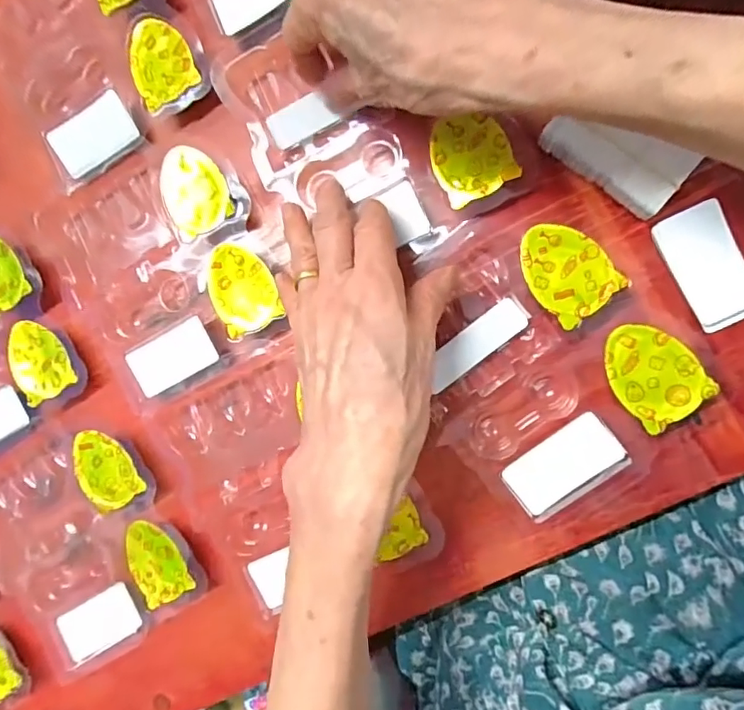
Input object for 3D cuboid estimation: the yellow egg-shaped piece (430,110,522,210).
[{"bbox_3d":[0.051,-0.105,0.270,0.038,0.010,0.045,-24,89,3],"label":"yellow egg-shaped piece"}]

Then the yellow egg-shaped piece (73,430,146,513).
[{"bbox_3d":[-0.169,0.071,0.323,0.039,0.004,0.051,-32,89,10],"label":"yellow egg-shaped piece"}]

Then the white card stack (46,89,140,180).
[{"bbox_3d":[-0.176,-0.139,0.329,0.055,0.015,0.035,-27,89,3],"label":"white card stack"}]

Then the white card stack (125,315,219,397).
[{"bbox_3d":[-0.123,0.001,0.318,0.054,0.009,0.031,-28,89,3],"label":"white card stack"}]

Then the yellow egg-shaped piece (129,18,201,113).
[{"bbox_3d":[-0.127,-0.176,0.306,0.037,0.009,0.053,-24,89,3],"label":"yellow egg-shaped piece"}]

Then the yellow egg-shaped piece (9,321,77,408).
[{"bbox_3d":[-0.216,0.003,0.333,0.036,0.005,0.051,-24,89,3],"label":"yellow egg-shaped piece"}]

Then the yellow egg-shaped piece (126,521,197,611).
[{"bbox_3d":[-0.133,0.127,0.315,0.035,0.004,0.051,-30,89,3],"label":"yellow egg-shaped piece"}]

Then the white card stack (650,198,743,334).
[{"bbox_3d":[0.169,-0.044,0.257,0.031,0.006,0.061,-25,89,3],"label":"white card stack"}]

